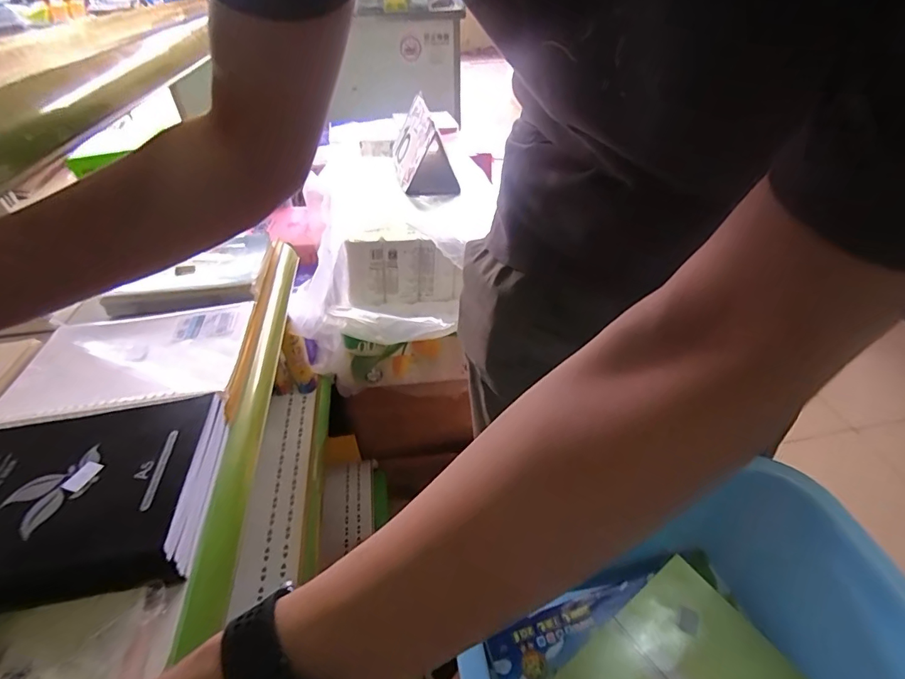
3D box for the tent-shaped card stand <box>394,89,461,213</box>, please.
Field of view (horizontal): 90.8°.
[{"bbox_3d":[-0.063,-0.413,0.973,0.124,0.159,0.220,-6,42,-6],"label":"tent-shaped card stand"}]

